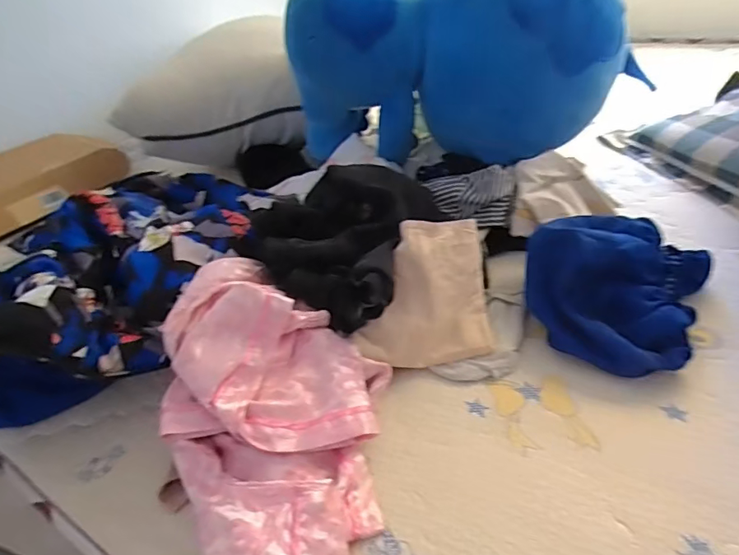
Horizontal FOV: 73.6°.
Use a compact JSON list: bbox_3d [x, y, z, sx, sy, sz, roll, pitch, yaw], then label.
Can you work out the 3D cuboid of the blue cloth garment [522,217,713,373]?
[{"bbox_3d":[0.320,-0.001,0.646,0.209,0.115,0.236,16,43,28],"label":"blue cloth garment"}]

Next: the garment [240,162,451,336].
[{"bbox_3d":[-0.052,-0.075,0.704,0.251,0.096,0.291,9,40,22],"label":"garment"}]

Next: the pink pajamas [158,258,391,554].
[{"bbox_3d":[-0.087,0.162,0.509,0.235,0.102,0.495,-14,54,-8],"label":"pink pajamas"}]

